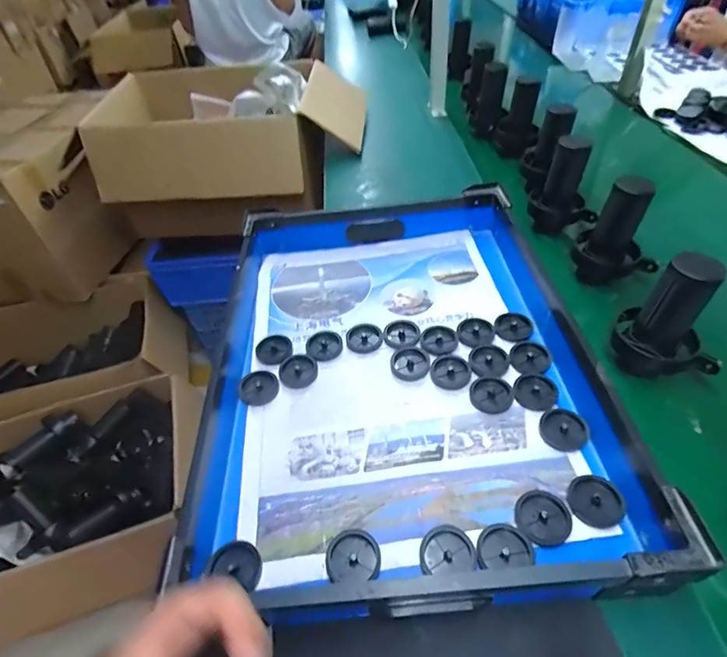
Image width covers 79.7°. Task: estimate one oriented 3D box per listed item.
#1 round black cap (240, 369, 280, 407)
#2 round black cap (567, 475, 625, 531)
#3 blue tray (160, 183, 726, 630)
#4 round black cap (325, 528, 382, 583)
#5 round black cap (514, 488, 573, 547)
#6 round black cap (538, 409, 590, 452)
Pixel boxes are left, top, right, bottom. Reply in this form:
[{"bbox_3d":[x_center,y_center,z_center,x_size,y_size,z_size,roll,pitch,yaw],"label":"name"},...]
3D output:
[{"bbox_3d":[-0.142,0.082,0.597,0.053,0.012,0.051,-3,47,4],"label":"round black cap"},{"bbox_3d":[0.243,0.180,0.455,0.050,0.011,0.052,-3,47,4],"label":"round black cap"},{"bbox_3d":[0.042,0.021,0.586,0.470,0.077,0.611,-6,47,2],"label":"blue tray"},{"bbox_3d":[-0.010,0.227,0.439,0.053,0.011,0.047,-3,47,5],"label":"round black cap"},{"bbox_3d":[0.185,0.194,0.448,0.054,0.008,0.053,-3,47,4],"label":"round black cap"},{"bbox_3d":[0.237,0.119,0.516,0.051,0.008,0.051,-3,47,4],"label":"round black cap"}]

